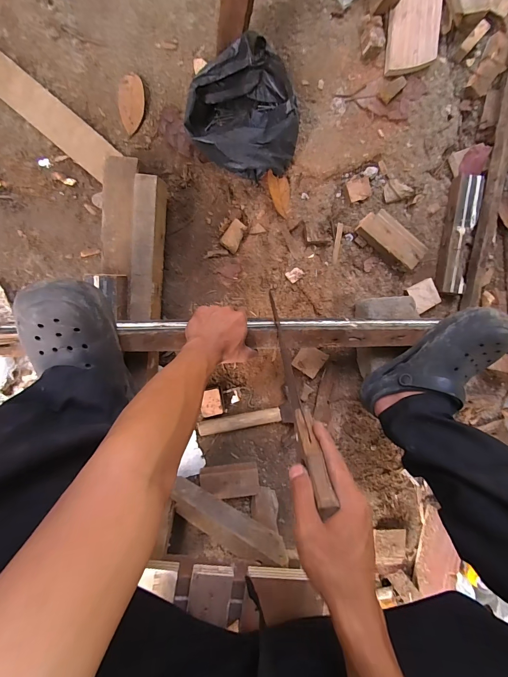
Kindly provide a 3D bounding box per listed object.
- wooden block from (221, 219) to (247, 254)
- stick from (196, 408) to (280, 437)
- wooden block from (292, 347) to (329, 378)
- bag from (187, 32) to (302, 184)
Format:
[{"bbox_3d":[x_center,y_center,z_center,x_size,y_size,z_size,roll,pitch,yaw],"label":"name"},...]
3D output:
[{"bbox_3d":[-0.040,-0.203,0.625,0.035,0.012,0.061,29,91,-10],"label":"wooden block"},{"bbox_3d":[-0.029,0.172,0.653,0.168,0.028,0.026,-10,97,-7],"label":"stick"},{"bbox_3d":[0.118,0.046,0.660,0.057,0.013,0.058,34,90,-10],"label":"wooden block"},{"bbox_3d":[-0.011,-0.391,0.568,0.201,0.094,0.188,-31,99,-4],"label":"bag"}]

